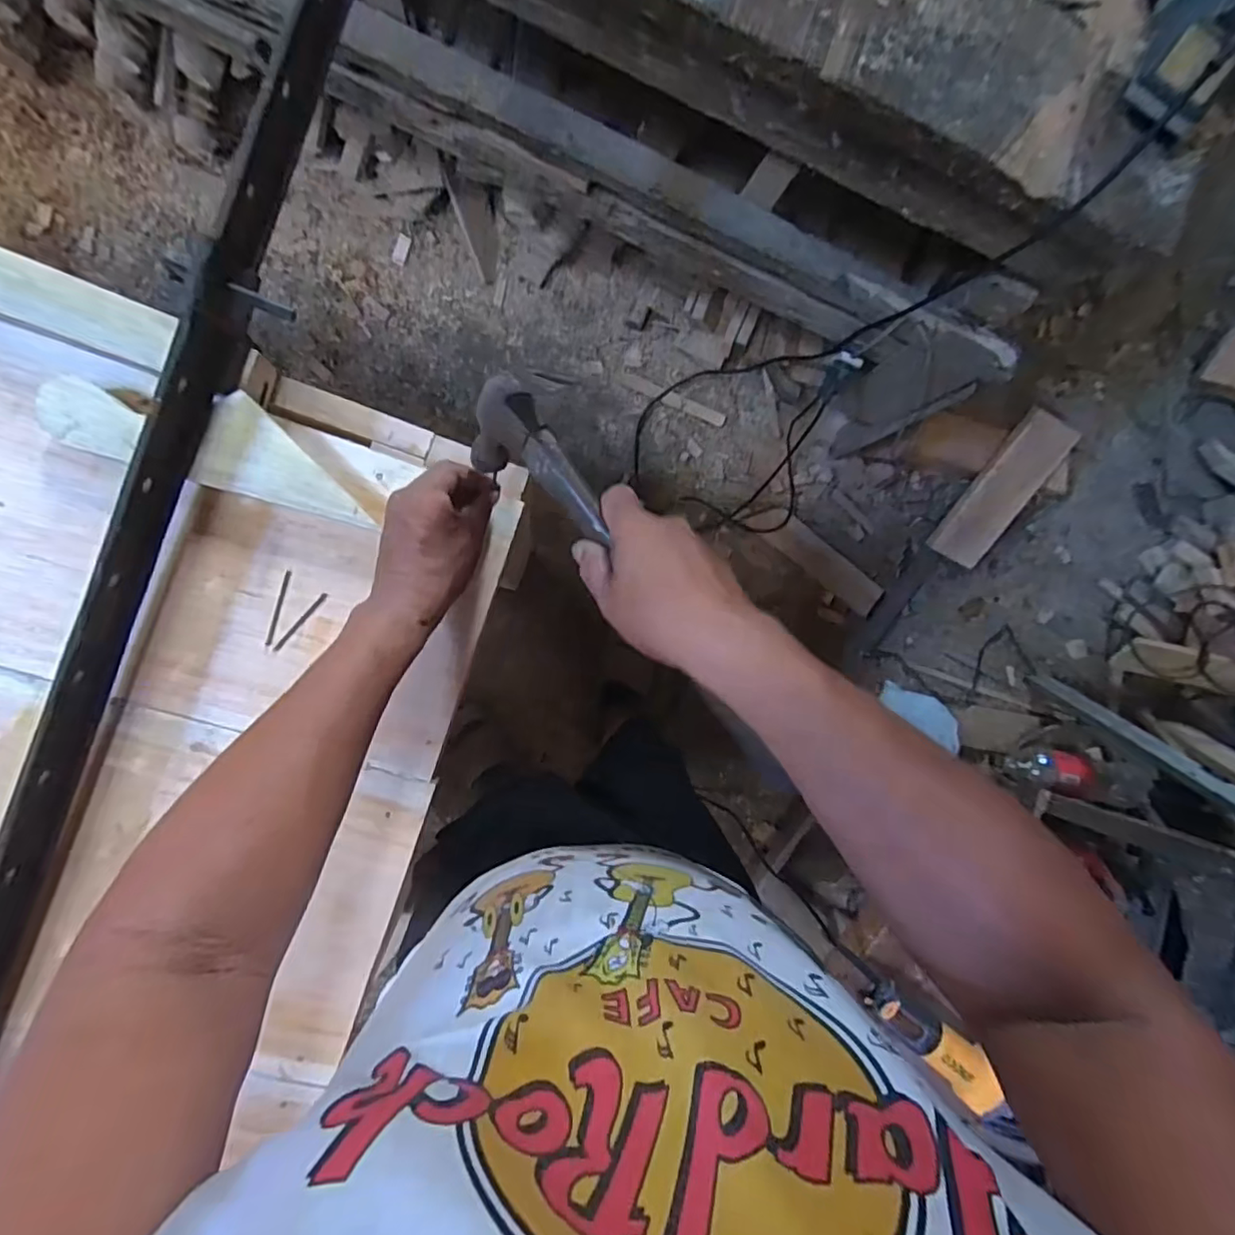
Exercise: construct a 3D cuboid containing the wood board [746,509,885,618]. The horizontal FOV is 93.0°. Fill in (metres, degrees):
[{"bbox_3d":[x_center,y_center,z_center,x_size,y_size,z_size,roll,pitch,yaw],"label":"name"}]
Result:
[{"bbox_3d":[0.458,-0.136,1.343,0.340,0.018,0.085,40,86,4],"label":"wood board"}]

